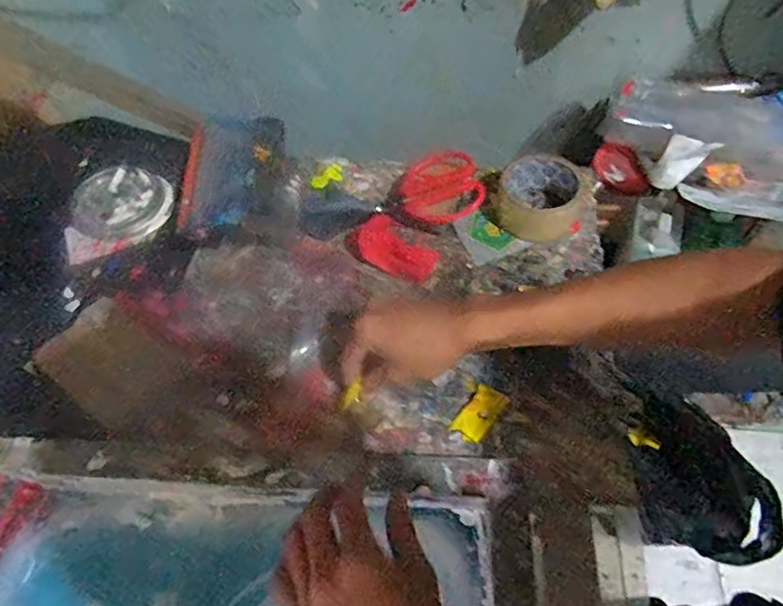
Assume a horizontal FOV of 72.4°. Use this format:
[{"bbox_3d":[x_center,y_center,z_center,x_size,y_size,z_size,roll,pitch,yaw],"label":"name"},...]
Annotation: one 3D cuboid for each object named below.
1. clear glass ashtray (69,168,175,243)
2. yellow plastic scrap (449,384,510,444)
[{"bbox_3d":[-0.316,-0.117,0.627,0.109,0.030,0.088,6,58,6],"label":"clear glass ashtray"},{"bbox_3d":[0.081,0.101,0.490,0.031,0.005,0.057,33,64,21],"label":"yellow plastic scrap"}]

